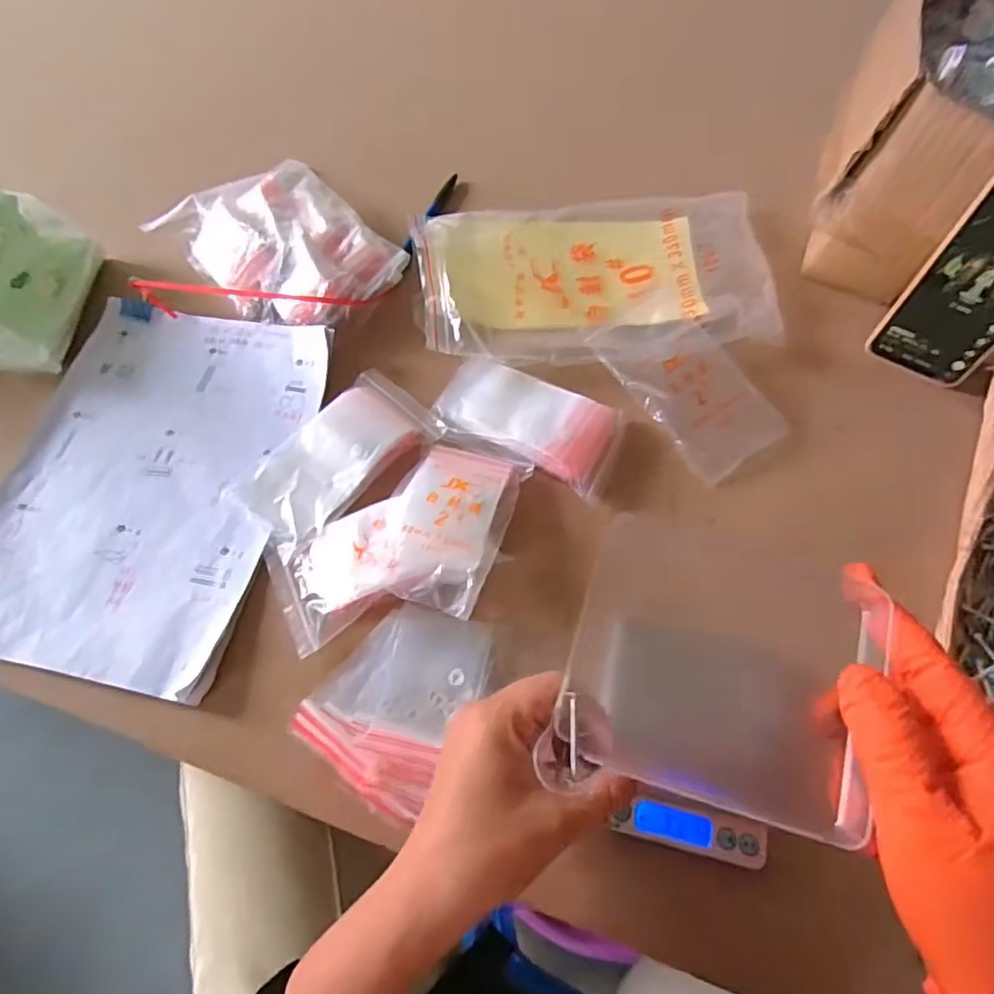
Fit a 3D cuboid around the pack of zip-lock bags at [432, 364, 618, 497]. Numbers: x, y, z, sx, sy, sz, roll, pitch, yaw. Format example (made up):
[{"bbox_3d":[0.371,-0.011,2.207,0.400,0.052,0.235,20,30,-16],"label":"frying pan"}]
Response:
[{"bbox_3d":[0.022,-0.062,0.475,0.139,0.022,0.077,23,67,11],"label":"pack of zip-lock bags"}]

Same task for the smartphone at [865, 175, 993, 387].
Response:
[{"bbox_3d":[0.353,-0.153,0.455,0.077,0.157,0.012,31,59,15],"label":"smartphone"}]

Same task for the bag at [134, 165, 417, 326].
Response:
[{"bbox_3d":[-0.184,-0.223,0.535,0.146,0.038,0.194,-40,71,-17],"label":"bag"}]

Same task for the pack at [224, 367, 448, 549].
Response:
[{"bbox_3d":[-0.122,-0.033,0.464,0.149,0.016,0.082,-41,71,-17],"label":"pack"}]

